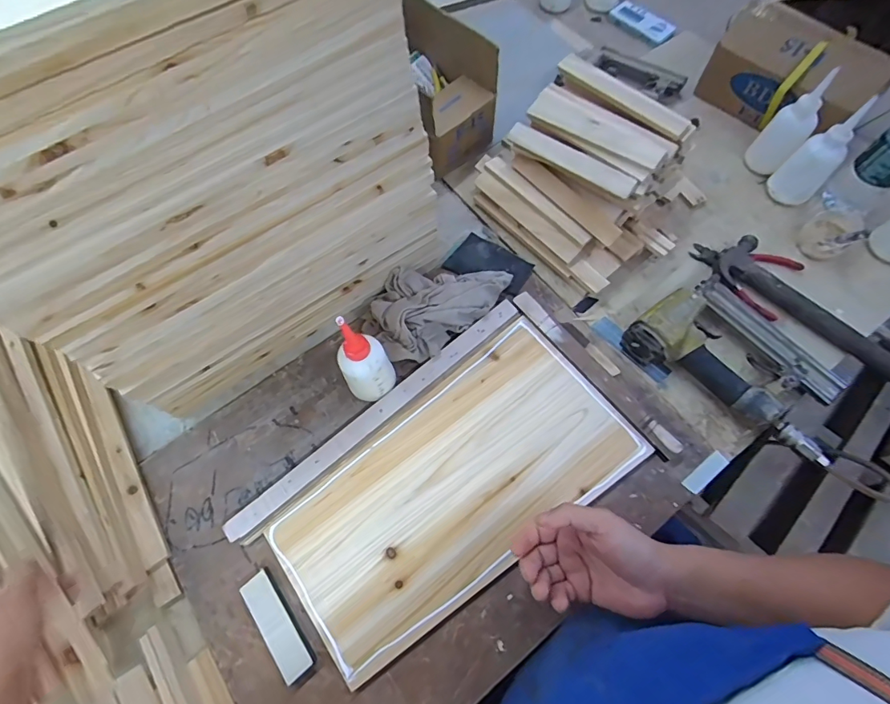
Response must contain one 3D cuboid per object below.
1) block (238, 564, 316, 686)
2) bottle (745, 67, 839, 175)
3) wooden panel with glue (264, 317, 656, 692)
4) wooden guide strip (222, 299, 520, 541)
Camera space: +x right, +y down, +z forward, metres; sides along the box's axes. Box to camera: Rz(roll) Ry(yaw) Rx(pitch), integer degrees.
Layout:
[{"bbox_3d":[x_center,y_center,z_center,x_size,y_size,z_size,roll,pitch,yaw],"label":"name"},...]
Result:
[{"bbox_3d":[-0.182,0.295,0.482,0.035,0.014,0.111,-37,71,-12],"label":"block"},{"bbox_3d":[0.514,-0.334,0.664,0.055,0.130,0.043,30,72,13],"label":"bottle"},{"bbox_3d":[0.014,0.156,0.538,0.421,0.017,0.219,-36,71,-12],"label":"wooden panel with glue"},{"bbox_3d":[-0.077,0.074,0.572,0.448,0.011,0.026,-39,72,-13],"label":"wooden guide strip"}]

